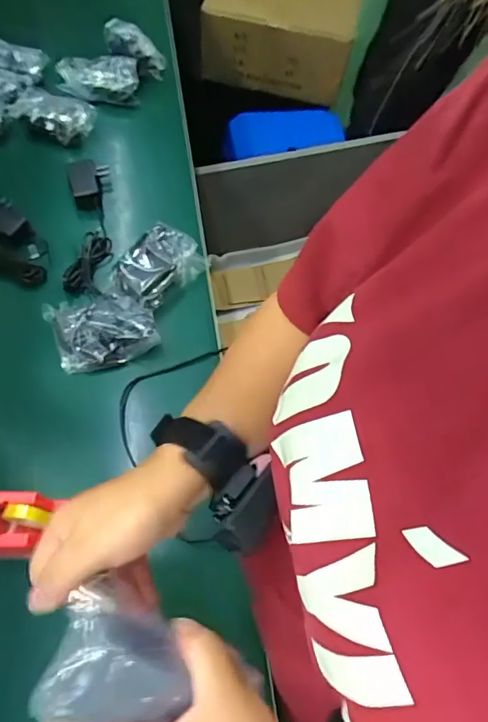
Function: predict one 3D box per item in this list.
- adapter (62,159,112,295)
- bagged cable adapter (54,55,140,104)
[{"bbox_3d":[-0.218,-0.186,0.698,0.061,0.045,0.231,-5,64,-6],"label":"adapter"},{"bbox_3d":[-0.240,-0.461,0.810,0.132,0.052,0.067,-2,63,-5],"label":"bagged cable adapter"}]

